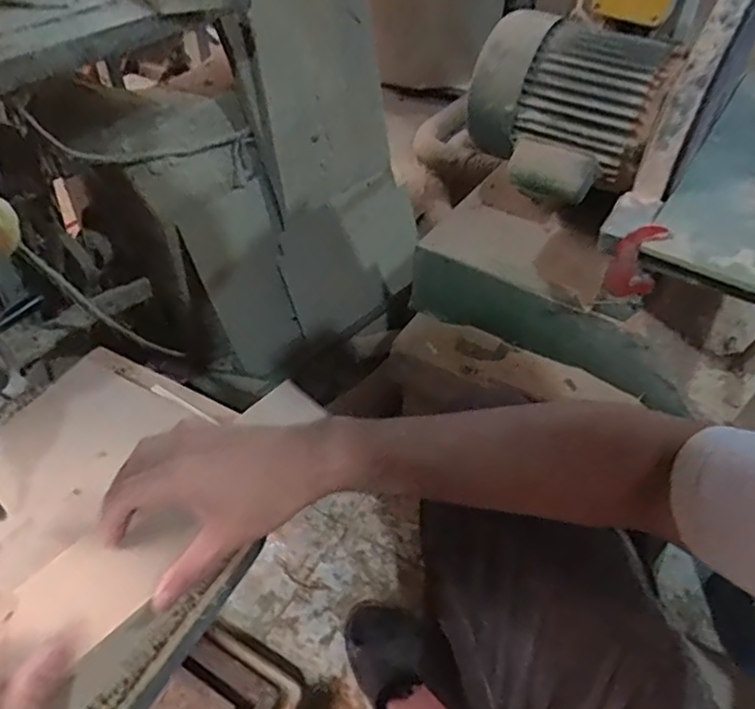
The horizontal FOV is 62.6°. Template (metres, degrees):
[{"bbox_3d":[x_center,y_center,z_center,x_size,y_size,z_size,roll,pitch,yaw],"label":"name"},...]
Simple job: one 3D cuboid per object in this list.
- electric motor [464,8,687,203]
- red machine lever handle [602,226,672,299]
[{"bbox_3d":[0.222,-0.298,0.741,0.216,0.151,0.168,24,49,20],"label":"electric motor"},{"bbox_3d":[0.243,-0.086,0.579,0.051,0.076,0.025,-25,51,-23],"label":"red machine lever handle"}]

